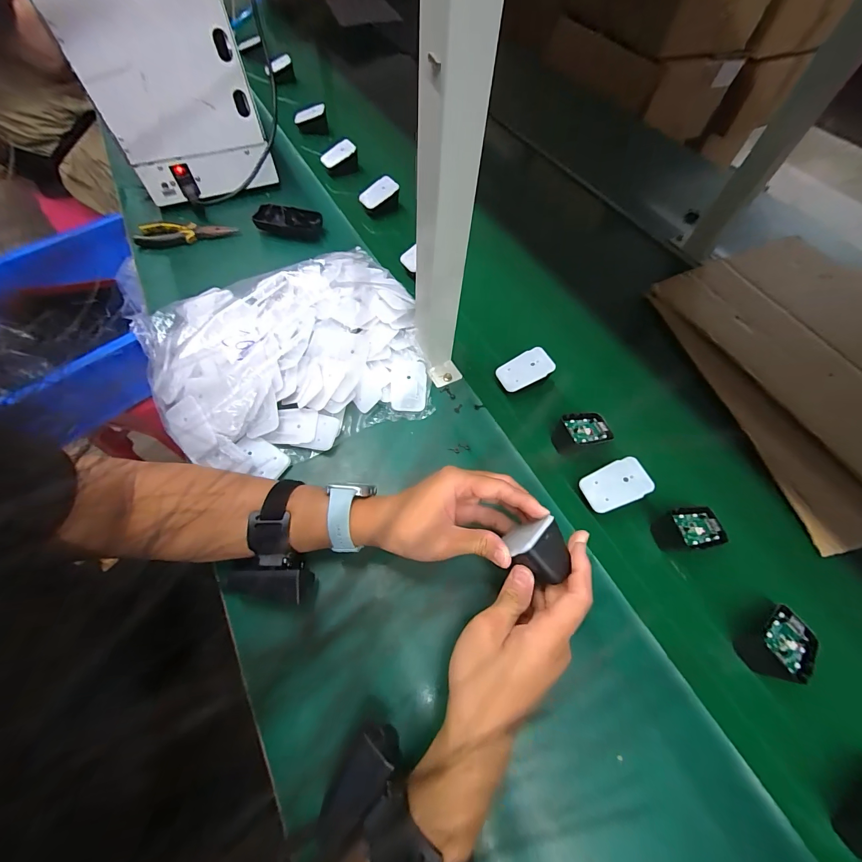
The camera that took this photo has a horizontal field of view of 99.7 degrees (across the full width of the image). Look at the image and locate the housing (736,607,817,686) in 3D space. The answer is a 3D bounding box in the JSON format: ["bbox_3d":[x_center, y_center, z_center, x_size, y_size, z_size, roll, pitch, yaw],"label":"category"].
[{"bbox_3d":[0.333,0.201,0.344,0.068,0.035,0.038,-28,66,-17],"label":"housing"}]

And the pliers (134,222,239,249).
[{"bbox_3d":[-0.414,-0.335,0.617,0.154,0.014,0.049,-7,62,-7],"label":"pliers"}]

